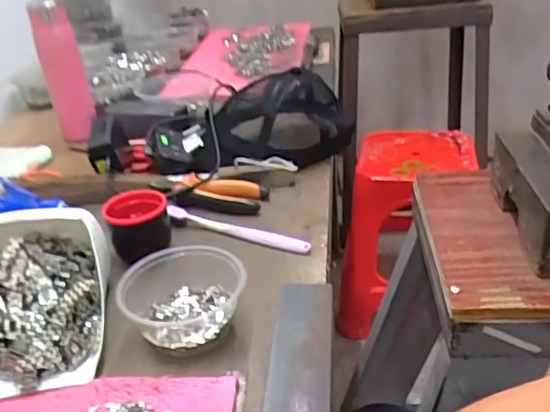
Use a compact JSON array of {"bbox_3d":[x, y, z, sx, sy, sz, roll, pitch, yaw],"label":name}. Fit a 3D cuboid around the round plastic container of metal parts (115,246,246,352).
[{"bbox_3d":[-0.081,0.081,0.488,0.111,0.050,0.093,-7,30,-4],"label":"round plastic container of metal parts"}]

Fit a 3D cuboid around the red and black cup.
[{"bbox_3d":[-0.144,0.021,0.595,0.065,0.053,0.061,-13,30,-13],"label":"red and black cup"}]

